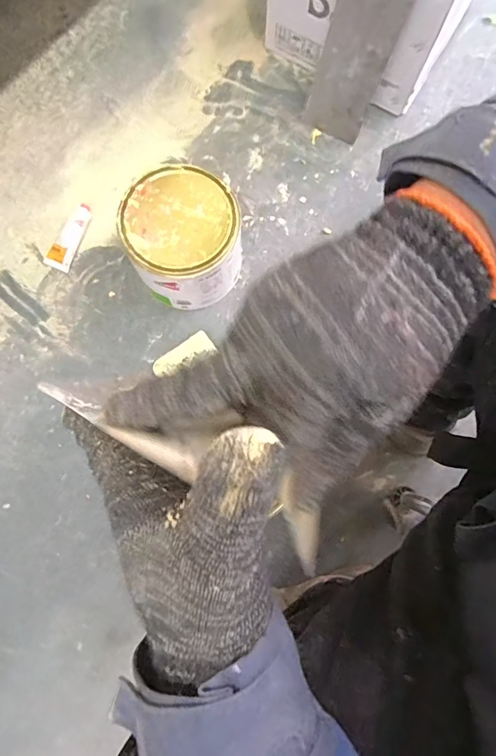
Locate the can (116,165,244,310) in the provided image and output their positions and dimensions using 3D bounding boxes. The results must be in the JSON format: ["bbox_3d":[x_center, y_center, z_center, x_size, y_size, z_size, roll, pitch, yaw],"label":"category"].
[{"bbox_3d":[-0.092,-0.198,0.660,0.155,0.138,0.156,0,80,-1],"label":"can"}]

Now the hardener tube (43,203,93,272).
[{"bbox_3d":[-0.284,-0.227,0.715,0.040,0.020,0.109,25,80,4],"label":"hardener tube"}]

